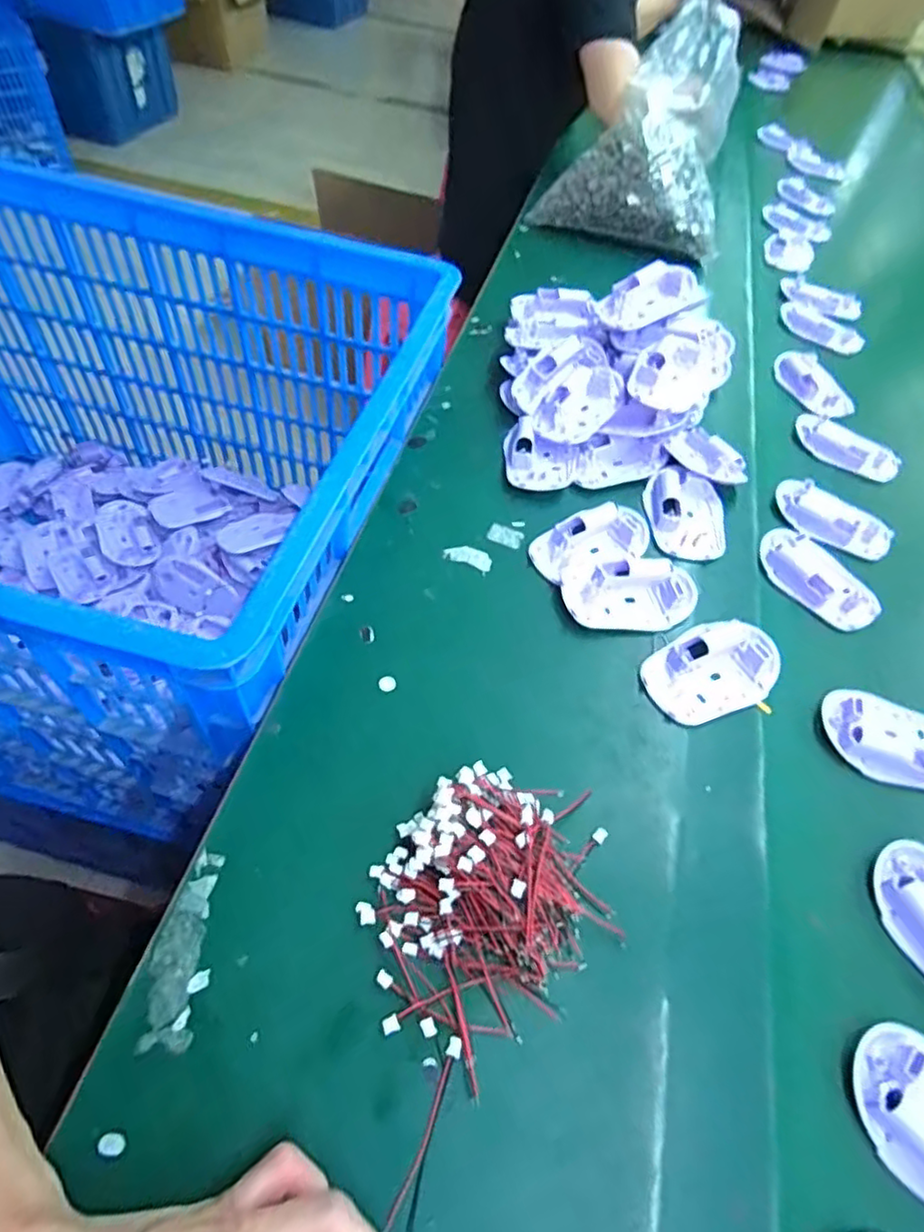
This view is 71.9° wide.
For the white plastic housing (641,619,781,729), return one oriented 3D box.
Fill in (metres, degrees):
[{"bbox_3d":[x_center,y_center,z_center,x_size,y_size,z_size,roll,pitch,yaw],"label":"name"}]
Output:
[{"bbox_3d":[0.168,0.035,0.426,0.093,0.015,0.061,-22,60,-21],"label":"white plastic housing"}]

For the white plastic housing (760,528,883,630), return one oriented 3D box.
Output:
[{"bbox_3d":[0.276,-0.032,0.491,0.058,0.012,0.095,-31,63,-25],"label":"white plastic housing"}]

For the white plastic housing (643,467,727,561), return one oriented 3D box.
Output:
[{"bbox_3d":[0.179,-0.084,0.511,0.061,0.015,0.087,3,54,-4],"label":"white plastic housing"}]

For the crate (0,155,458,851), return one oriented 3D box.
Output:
[{"bbox_3d":[-0.384,-0.139,0.608,0.663,0.343,0.463,14,54,4],"label":"crate"}]

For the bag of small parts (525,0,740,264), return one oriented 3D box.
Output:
[{"bbox_3d":[0.244,-0.602,0.795,0.231,0.190,0.241,24,55,11],"label":"bag of small parts"}]

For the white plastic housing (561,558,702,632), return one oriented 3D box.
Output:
[{"bbox_3d":[0.120,-0.017,0.458,0.094,0.015,0.056,-3,55,-8],"label":"white plastic housing"}]

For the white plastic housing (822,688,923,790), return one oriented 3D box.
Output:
[{"bbox_3d":[0.284,0.078,0.412,0.089,0.015,0.064,19,55,7],"label":"white plastic housing"}]

